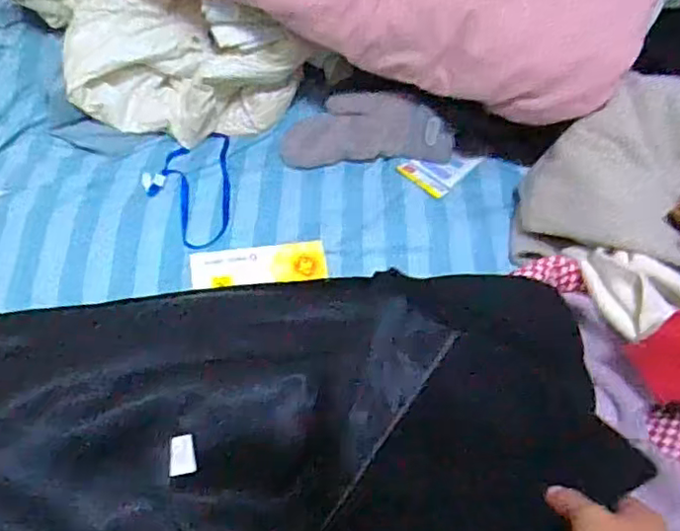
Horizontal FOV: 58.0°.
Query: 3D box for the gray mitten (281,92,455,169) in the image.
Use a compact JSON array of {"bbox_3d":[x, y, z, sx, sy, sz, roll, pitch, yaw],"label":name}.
[{"bbox_3d":[0.034,-0.168,0.776,0.216,0.075,0.061,-5,58,-5],"label":"gray mitten"}]

